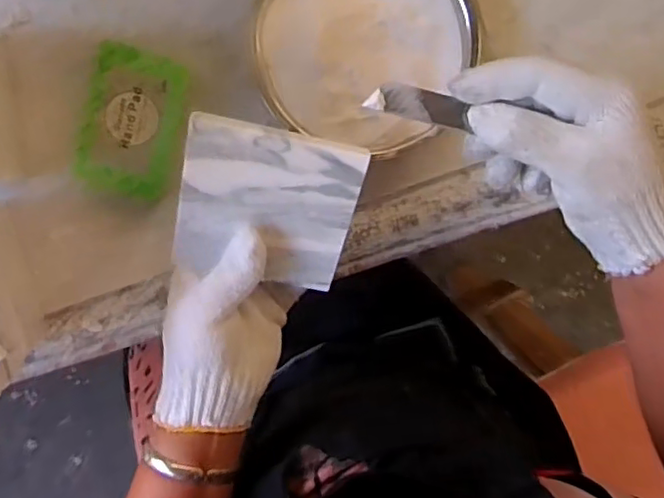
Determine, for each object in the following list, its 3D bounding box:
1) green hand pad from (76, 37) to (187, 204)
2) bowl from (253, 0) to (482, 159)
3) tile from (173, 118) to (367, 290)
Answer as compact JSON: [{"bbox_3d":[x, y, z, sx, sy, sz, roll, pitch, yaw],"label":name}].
[{"bbox_3d":[-0.134,-0.084,0.422,0.060,0.031,0.093,11,93,-9],"label":"green hand pad"},{"bbox_3d":[0.021,-0.139,0.426,0.139,0.044,0.136,-1,95,-8],"label":"bowl"},{"bbox_3d":[-0.039,-0.024,0.370,0.099,0.006,0.099,11,124,-8],"label":"tile"}]

